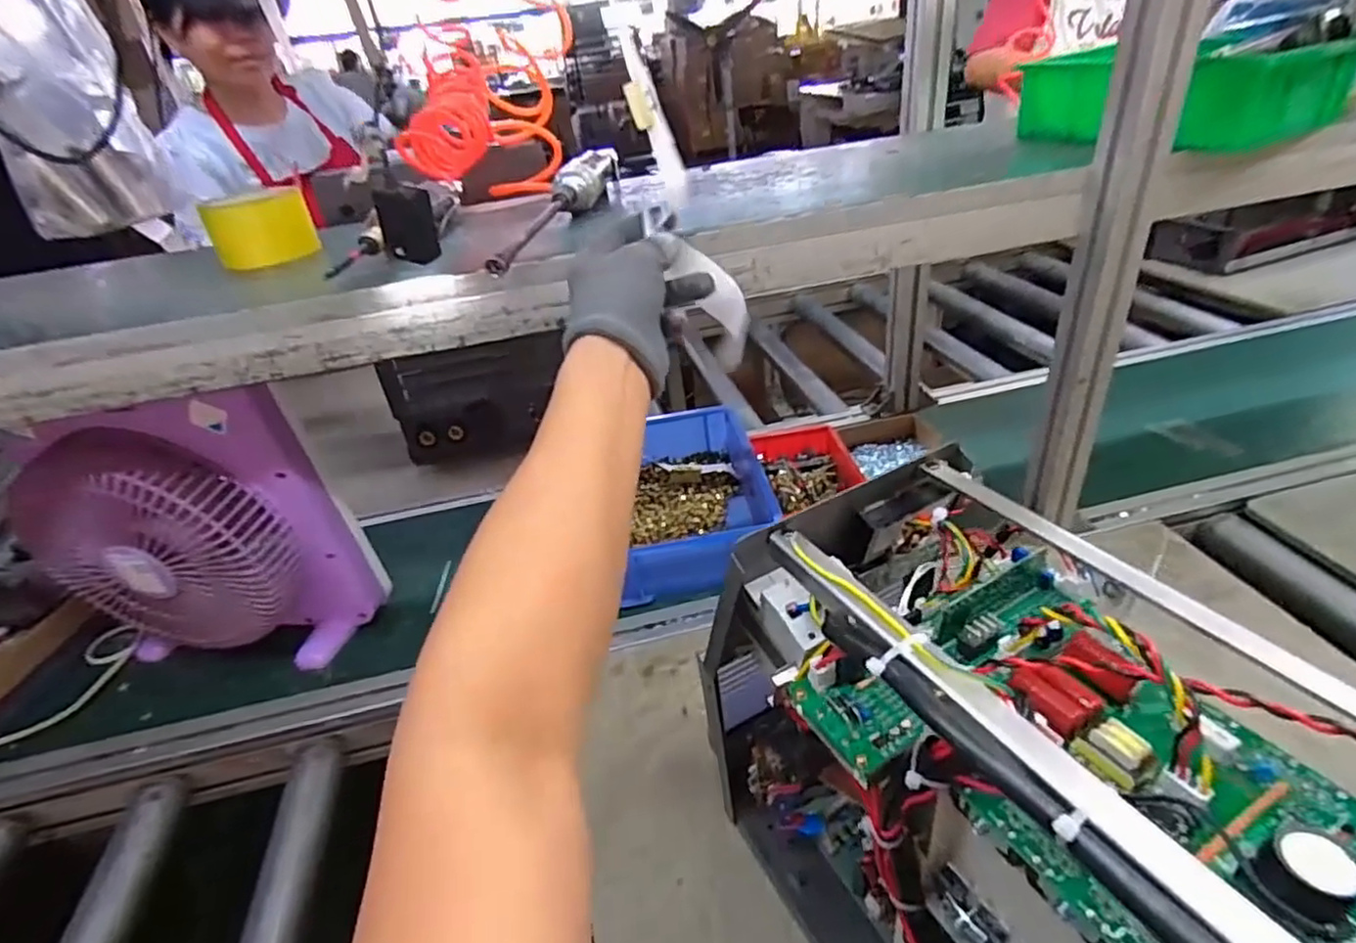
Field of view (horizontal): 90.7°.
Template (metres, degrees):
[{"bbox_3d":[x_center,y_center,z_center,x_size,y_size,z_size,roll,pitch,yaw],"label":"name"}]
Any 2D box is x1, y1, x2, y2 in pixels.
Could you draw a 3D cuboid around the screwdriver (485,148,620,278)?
[{"bbox_3d":[-0.103,-0.247,0.605,0.036,0.035,0.357,0,34,10],"label":"screwdriver"}]

